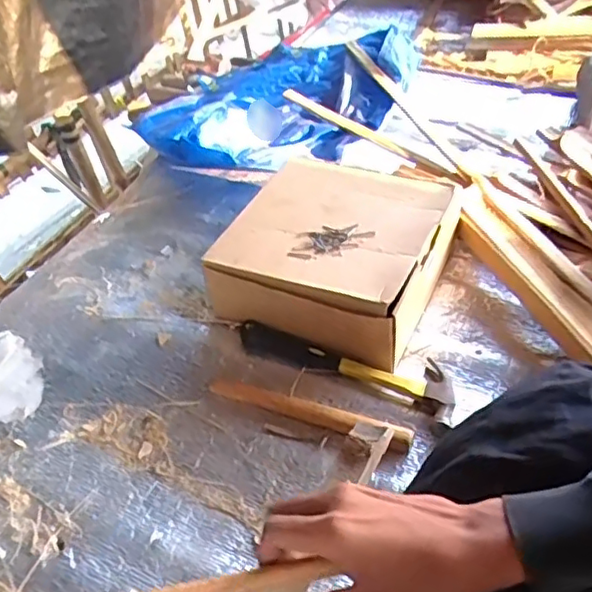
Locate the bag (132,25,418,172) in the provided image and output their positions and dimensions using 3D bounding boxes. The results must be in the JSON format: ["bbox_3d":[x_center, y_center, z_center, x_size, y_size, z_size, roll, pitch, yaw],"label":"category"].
[{"bbox_3d":[-0.046,-0.398,1.152,0.491,0.126,0.447,-19,45,-15],"label":"bag"}]

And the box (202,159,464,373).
[{"bbox_3d":[0.057,-0.058,0.823,0.243,0.120,0.250,17,47,22],"label":"box"}]

